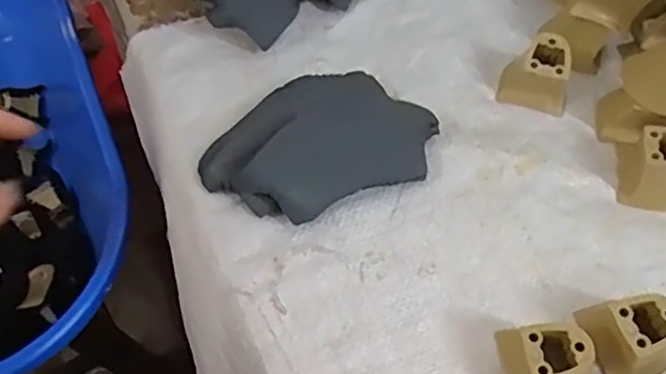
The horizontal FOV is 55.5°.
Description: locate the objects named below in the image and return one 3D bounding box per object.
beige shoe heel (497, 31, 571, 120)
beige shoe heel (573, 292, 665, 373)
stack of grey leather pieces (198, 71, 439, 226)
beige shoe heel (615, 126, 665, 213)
[{"bbox_3d":[0.133,-0.074,0.406,0.044,0.036,0.036,20,61,10],"label":"beige shoe heel"},{"bbox_3d":[0.153,0.074,0.322,0.035,0.039,0.043,-19,62,-13],"label":"beige shoe heel"},{"bbox_3d":[-0.009,-0.029,0.376,0.134,0.034,0.085,-22,62,-14],"label":"stack of grey leather pieces"},{"bbox_3d":[0.197,-0.013,0.375,0.045,0.035,0.040,13,60,6],"label":"beige shoe heel"}]

